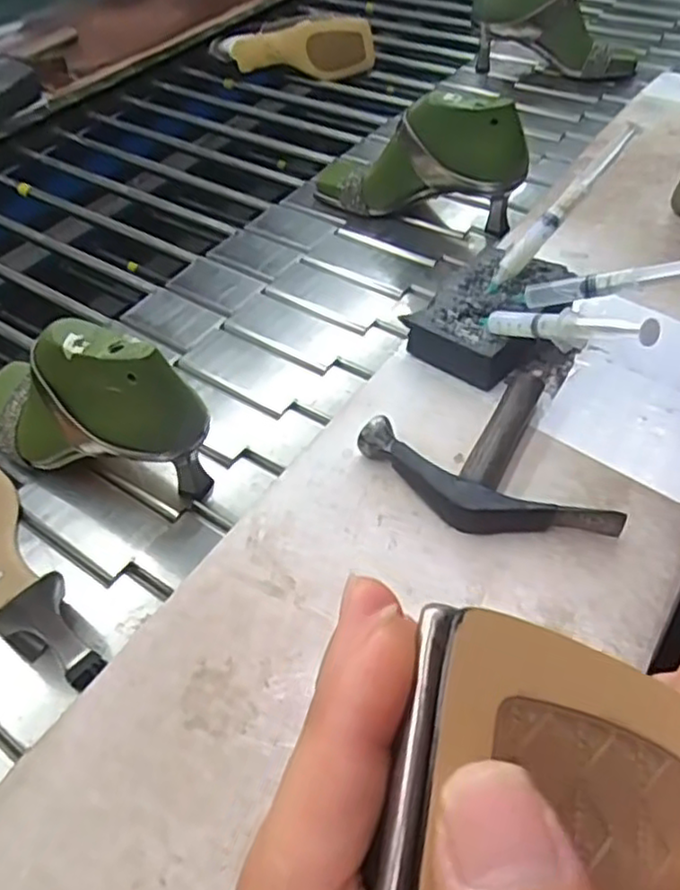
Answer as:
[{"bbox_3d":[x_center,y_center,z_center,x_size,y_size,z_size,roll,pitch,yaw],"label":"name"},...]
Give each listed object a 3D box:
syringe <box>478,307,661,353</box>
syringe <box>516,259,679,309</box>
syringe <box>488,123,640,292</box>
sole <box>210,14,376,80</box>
[{"bbox_3d":[0.139,-0.075,0.453,0.013,0.023,0.161,-27,22,-19],"label":"syringe"},{"bbox_3d":[0.194,-0.115,0.484,0.141,0.018,0.012,-4,42,36],"label":"syringe"},{"bbox_3d":[0.169,-0.179,0.532,0.150,0.016,0.013,-48,52,14],"label":"syringe"},{"bbox_3d":[-0.071,-0.599,1.038,0.237,0.079,0.036,5,54,6],"label":"sole"}]

